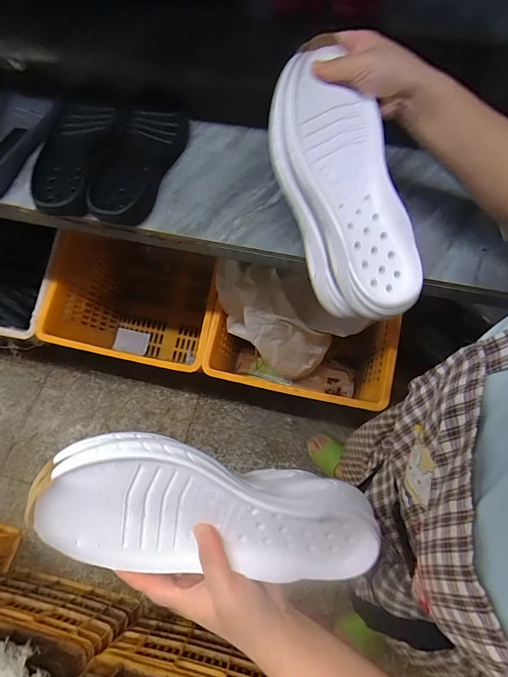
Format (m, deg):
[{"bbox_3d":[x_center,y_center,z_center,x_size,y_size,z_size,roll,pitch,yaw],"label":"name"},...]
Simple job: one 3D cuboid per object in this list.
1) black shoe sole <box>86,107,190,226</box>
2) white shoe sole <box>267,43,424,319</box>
[{"bbox_3d":[-0.187,-0.283,0.583,0.109,0.032,0.245,15,69,8],"label":"black shoe sole"},{"bbox_3d":[0.097,-0.163,0.417,0.111,0.067,0.281,-20,92,-6],"label":"white shoe sole"}]

